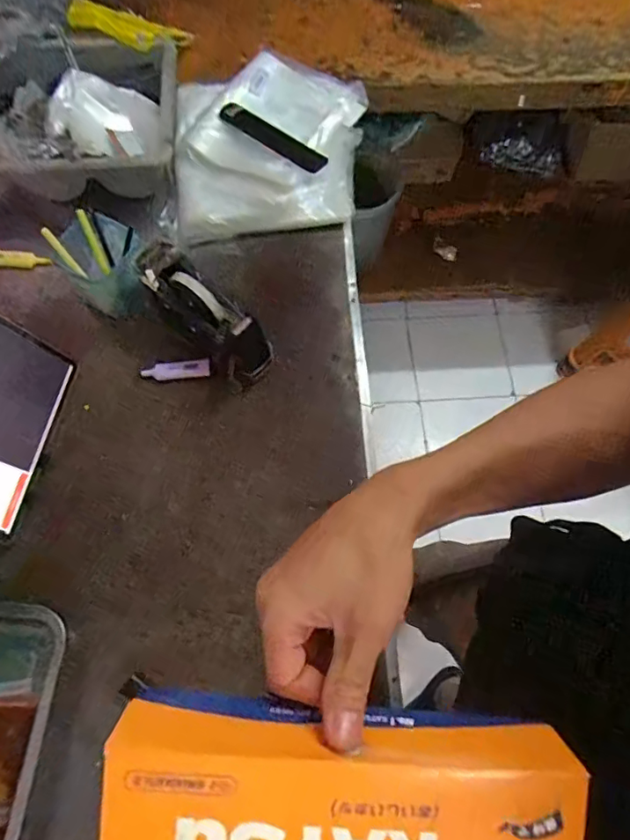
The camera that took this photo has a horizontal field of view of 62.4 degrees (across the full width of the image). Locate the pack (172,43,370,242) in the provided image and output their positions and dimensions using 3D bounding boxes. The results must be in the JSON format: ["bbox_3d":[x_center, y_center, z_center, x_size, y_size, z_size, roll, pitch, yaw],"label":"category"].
[{"bbox_3d":[-0.074,-0.456,0.852,0.300,0.055,0.328,-4,67,-3],"label":"pack"}]

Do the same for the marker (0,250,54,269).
[{"bbox_3d":[-0.456,-0.243,0.787,0.108,0.014,0.022,4,67,1],"label":"marker"}]

